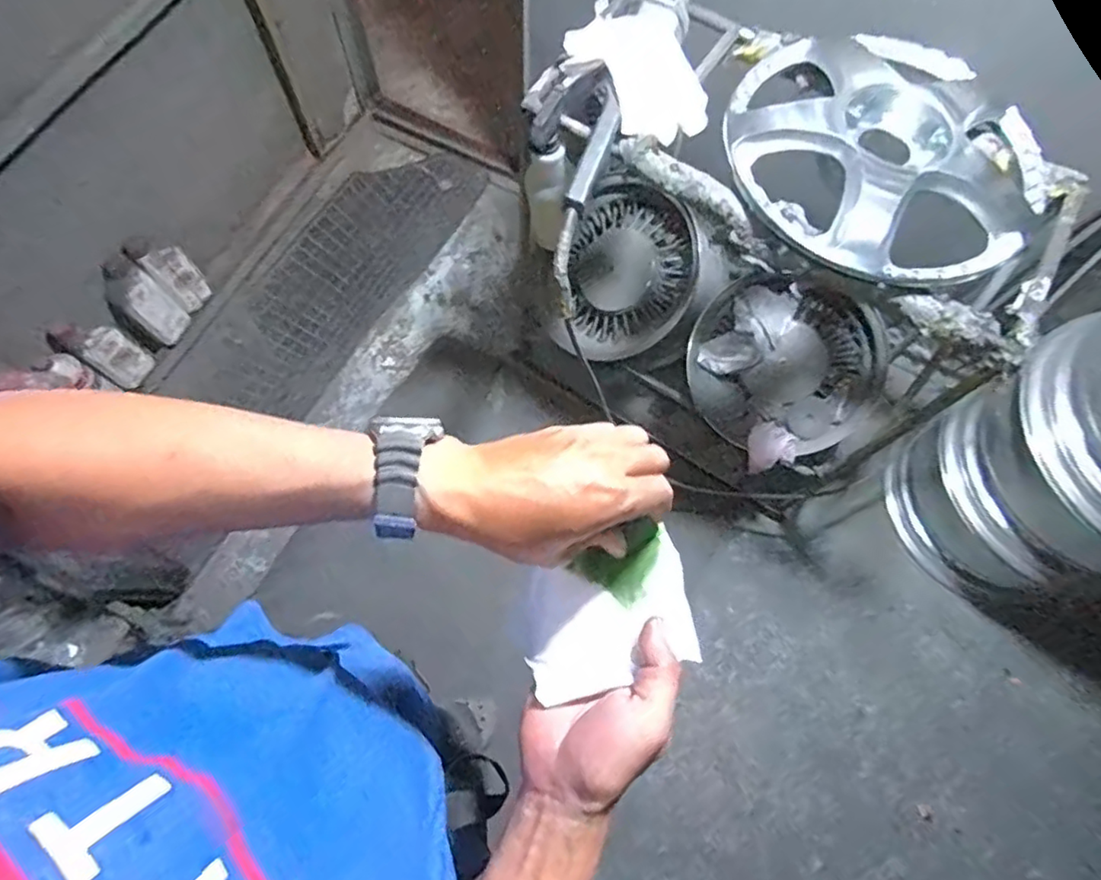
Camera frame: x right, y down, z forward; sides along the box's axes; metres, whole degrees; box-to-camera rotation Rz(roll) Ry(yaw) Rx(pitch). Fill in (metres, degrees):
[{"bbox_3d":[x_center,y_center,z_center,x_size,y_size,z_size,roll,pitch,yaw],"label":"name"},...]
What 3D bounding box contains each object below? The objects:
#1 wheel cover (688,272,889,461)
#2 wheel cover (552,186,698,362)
[{"bbox_3d":[0.471,-0.161,1.225,0.354,0.082,0.347,8,90,8],"label":"wheel cover"},{"bbox_3d":[0.144,-0.343,1.268,0.333,0.067,0.360,9,93,25],"label":"wheel cover"}]

